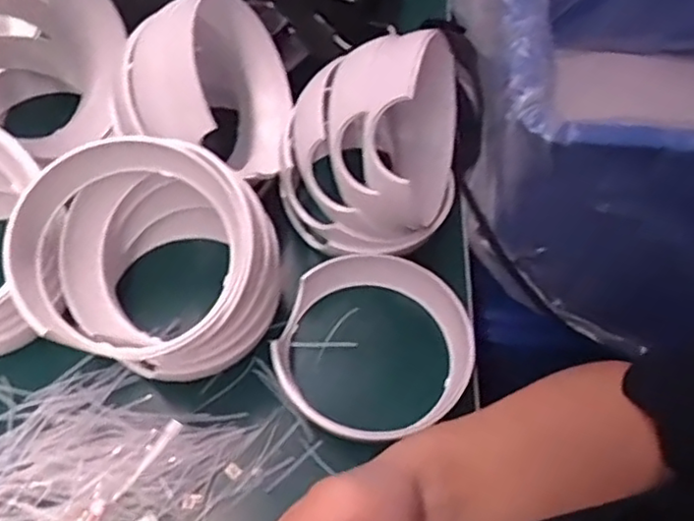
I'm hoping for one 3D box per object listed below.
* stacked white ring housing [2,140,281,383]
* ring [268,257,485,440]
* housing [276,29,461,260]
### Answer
[{"bbox_3d":[-0.103,0.005,0.371,0.128,0.112,0.109,-22,68,-5],"label":"stacked white ring housing"},{"bbox_3d":[0.014,0.049,0.392,0.117,0.023,0.108,1,60,-2],"label":"ring"},{"bbox_3d":[0.017,-0.076,0.406,0.107,0.096,0.113,15,60,6],"label":"housing"}]

